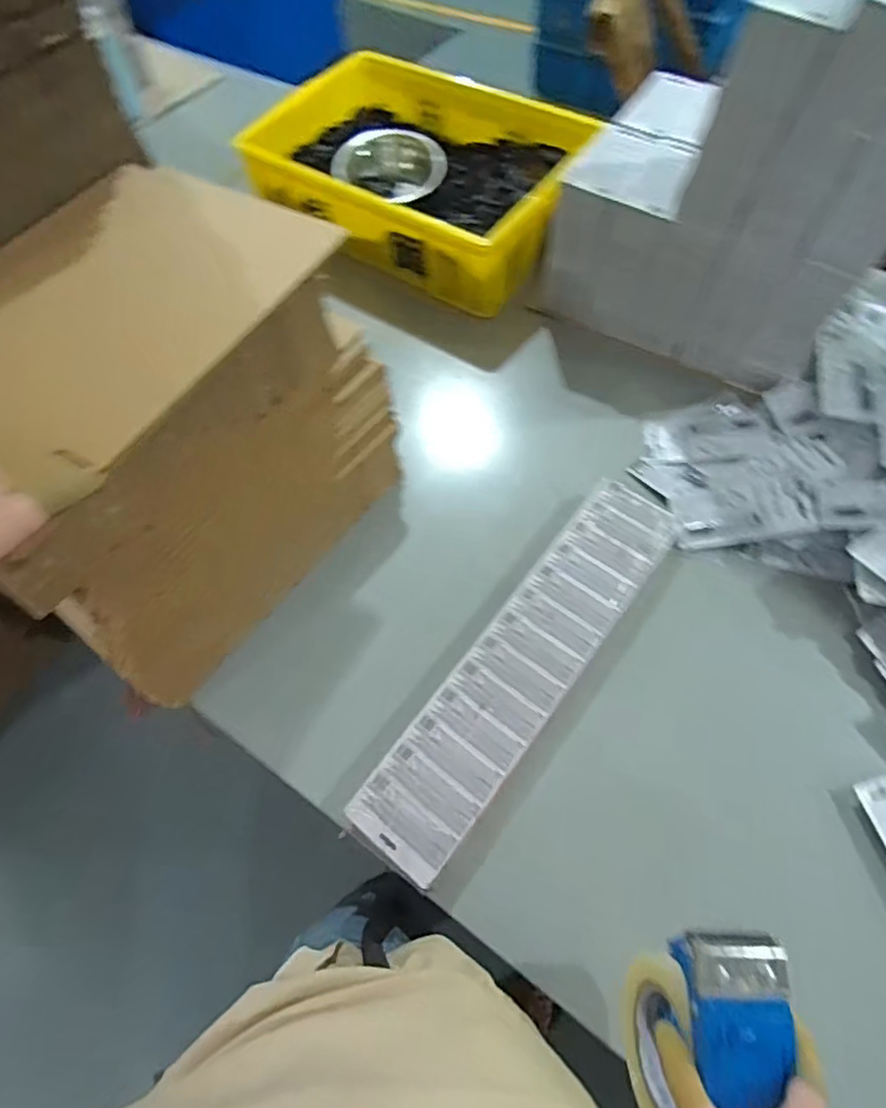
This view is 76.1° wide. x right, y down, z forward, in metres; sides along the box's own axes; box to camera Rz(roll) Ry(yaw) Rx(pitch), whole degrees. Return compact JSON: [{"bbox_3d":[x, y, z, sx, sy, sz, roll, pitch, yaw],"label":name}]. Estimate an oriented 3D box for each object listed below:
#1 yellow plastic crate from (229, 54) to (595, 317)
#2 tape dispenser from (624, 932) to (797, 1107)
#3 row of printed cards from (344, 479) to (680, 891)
[{"bbox_3d":[-0.022,-0.691,1.018,0.568,0.160,0.403,27,68,17],"label":"yellow plastic crate"},{"bbox_3d":[0.186,0.347,0.406,0.075,0.125,0.144,10,64,9],"label":"tape dispenser"},{"bbox_3d":[0.100,0.119,0.651,0.114,0.022,0.506,34,70,19],"label":"row of printed cards"}]

